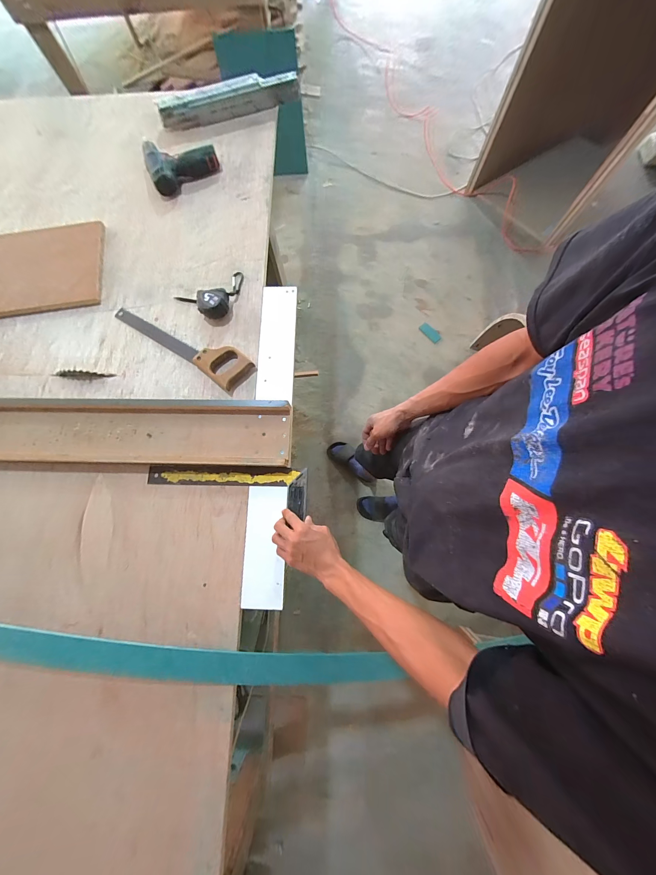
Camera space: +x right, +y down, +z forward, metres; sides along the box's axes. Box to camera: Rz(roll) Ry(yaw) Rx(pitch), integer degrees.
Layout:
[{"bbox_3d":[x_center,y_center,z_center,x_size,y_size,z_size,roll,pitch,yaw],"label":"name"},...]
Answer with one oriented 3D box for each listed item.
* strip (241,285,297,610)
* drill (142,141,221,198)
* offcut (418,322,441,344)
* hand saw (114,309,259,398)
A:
[{"bbox_3d":[-0.124,-0.019,0.643,0.085,0.010,0.723,1,78,2],"label":"strip"},{"bbox_3d":[-0.418,-0.774,0.803,0.189,0.050,0.155,-34,79,-6],"label":"drill"},{"bbox_3d":[0.552,-0.566,1.558,0.056,0.008,0.131,-41,79,-6],"label":"offcut"},{"bbox_3d":[-0.348,-0.238,0.689,0.376,0.027,0.090,35,81,8],"label":"hand saw"}]

